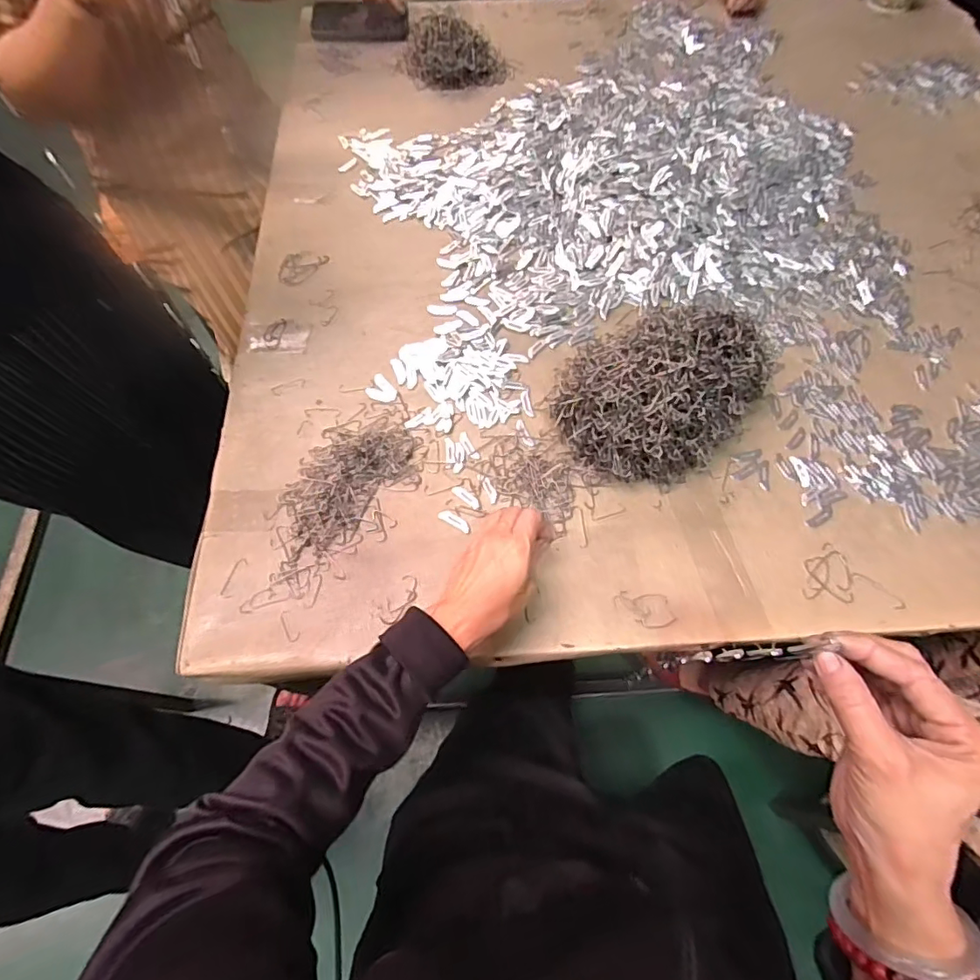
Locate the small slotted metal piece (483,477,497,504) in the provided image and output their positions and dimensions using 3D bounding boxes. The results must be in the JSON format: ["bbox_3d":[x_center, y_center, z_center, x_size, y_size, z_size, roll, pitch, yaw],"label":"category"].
[{"bbox_3d":[0.000,-0.001,0.562,0.010,0.004,0.030,-22,66,-9],"label":"small slotted metal piece"}]

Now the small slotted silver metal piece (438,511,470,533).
[{"bbox_3d":[-0.036,0.031,0.547,0.037,0.004,0.012,28,68,14],"label":"small slotted silver metal piece"}]

